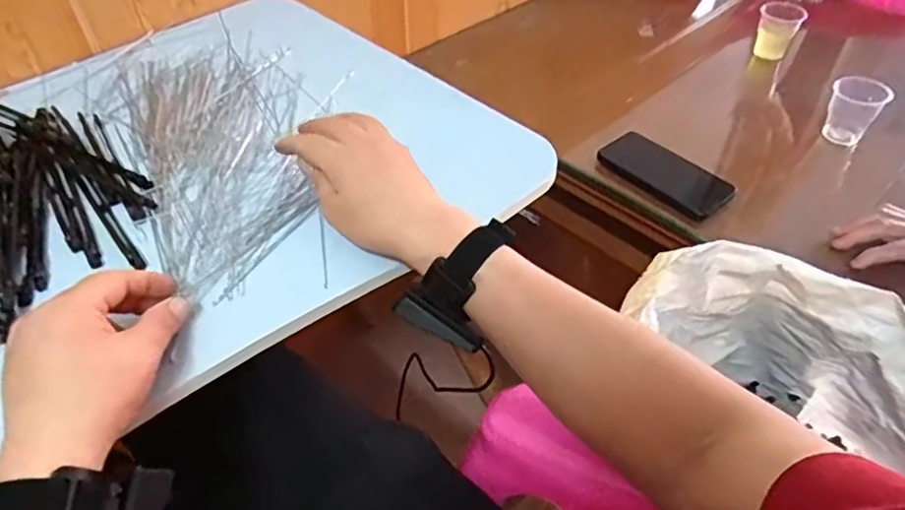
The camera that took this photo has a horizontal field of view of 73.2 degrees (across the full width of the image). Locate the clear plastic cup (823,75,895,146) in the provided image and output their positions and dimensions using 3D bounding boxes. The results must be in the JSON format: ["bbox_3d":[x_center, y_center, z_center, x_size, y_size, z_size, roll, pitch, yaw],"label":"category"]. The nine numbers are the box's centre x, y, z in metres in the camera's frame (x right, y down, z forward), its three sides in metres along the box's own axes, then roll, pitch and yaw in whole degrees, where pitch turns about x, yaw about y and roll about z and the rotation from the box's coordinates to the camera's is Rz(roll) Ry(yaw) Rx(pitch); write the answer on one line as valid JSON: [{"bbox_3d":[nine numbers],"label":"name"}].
[{"bbox_3d":[0.533,-0.192,0.809,0.056,0.082,0.058,0,46,0],"label":"clear plastic cup"}]

